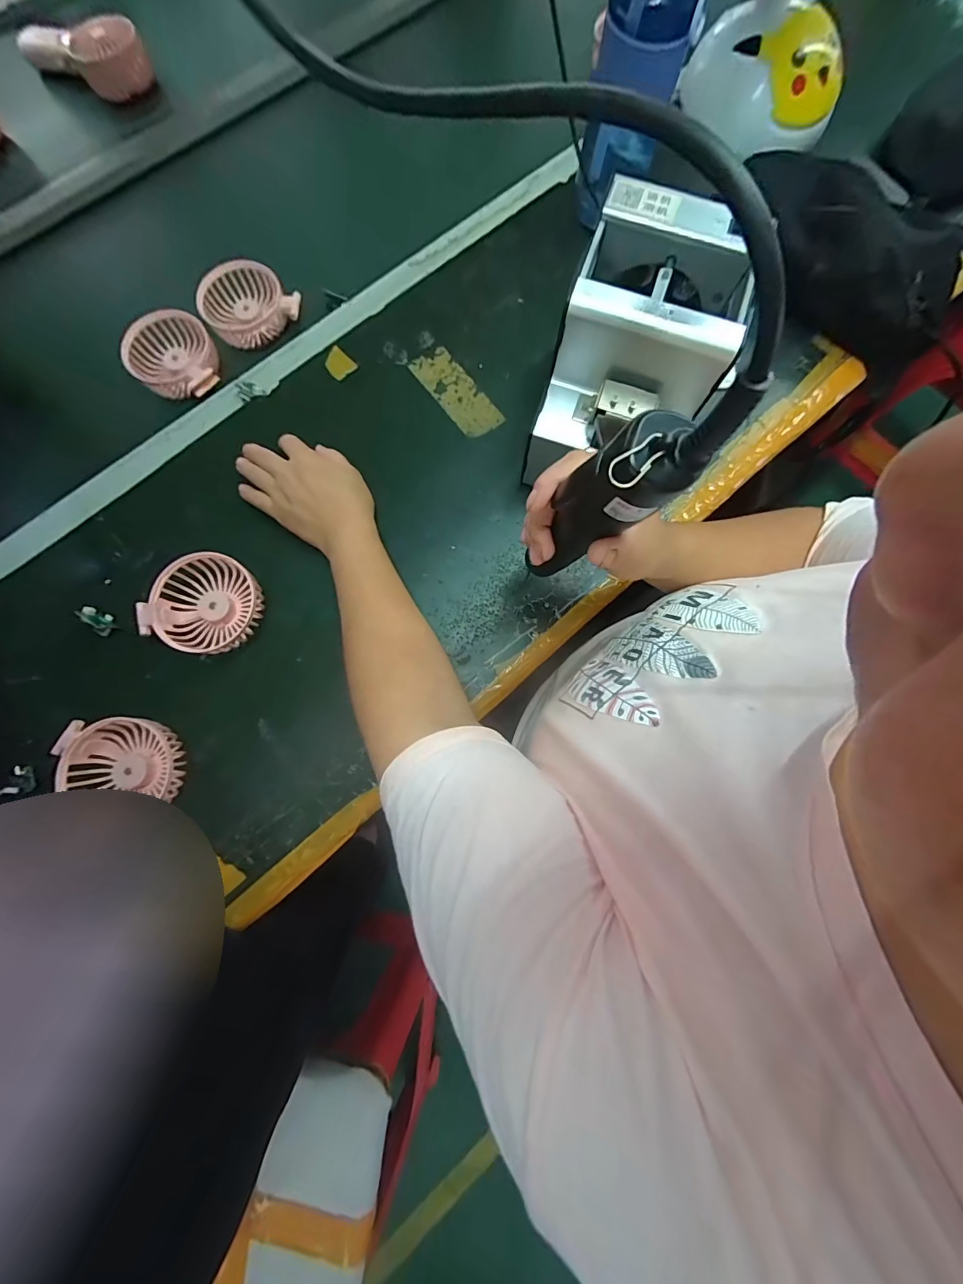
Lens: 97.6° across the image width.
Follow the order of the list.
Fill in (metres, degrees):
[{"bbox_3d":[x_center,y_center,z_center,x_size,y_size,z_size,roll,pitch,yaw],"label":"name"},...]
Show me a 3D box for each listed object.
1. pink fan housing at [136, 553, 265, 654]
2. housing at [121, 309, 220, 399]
[{"bbox_3d":[-0.247,-0.033,0.383,0.084,0.034,0.088,0,77,0],"label":"pink fan housing"},{"bbox_3d":[-0.322,-0.304,0.446,0.087,0.029,0.084,-1,77,0],"label":"housing"}]

